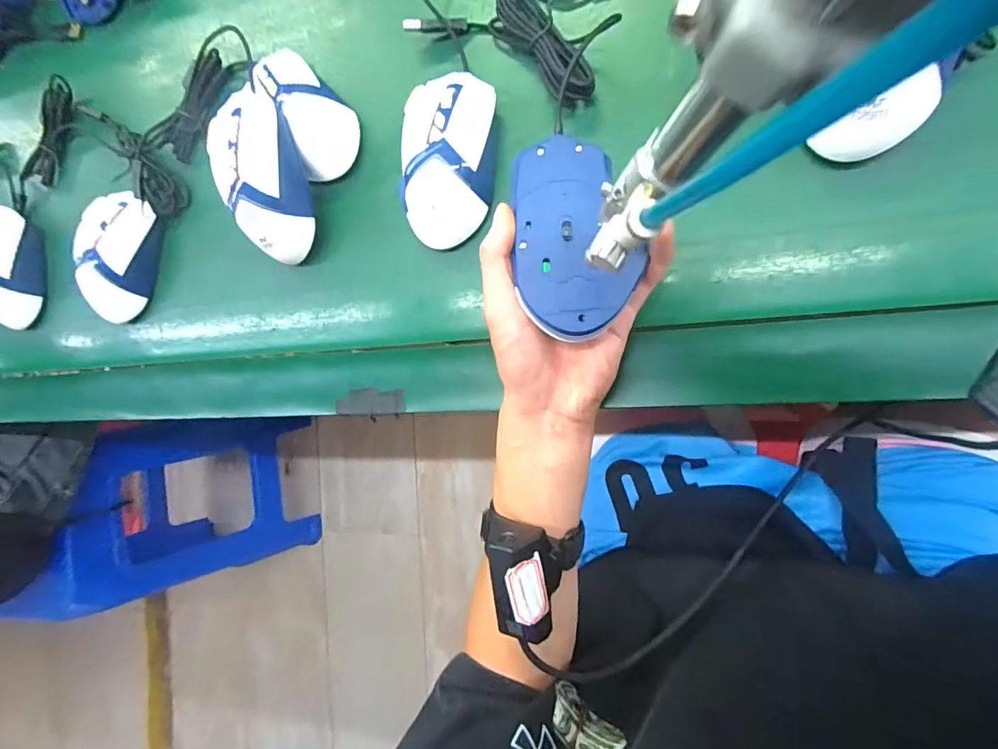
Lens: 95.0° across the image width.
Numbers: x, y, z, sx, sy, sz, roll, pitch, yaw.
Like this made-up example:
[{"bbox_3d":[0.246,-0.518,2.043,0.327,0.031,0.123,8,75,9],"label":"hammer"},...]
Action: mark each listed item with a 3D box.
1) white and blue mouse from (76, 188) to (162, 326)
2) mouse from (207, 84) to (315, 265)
[{"bbox_3d":[-0.361,-0.111,0.437,0.062,0.043,0.115,14,88,9],"label":"white and blue mouse"},{"bbox_3d":[-0.184,-0.154,0.360,0.062,0.043,0.118,-15,84,7],"label":"mouse"}]

